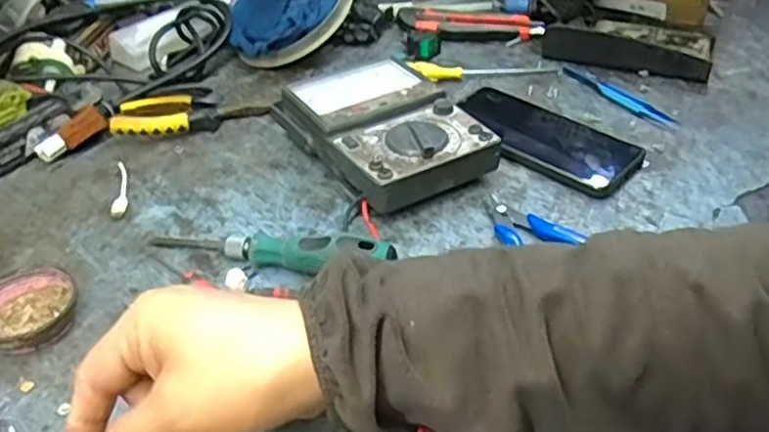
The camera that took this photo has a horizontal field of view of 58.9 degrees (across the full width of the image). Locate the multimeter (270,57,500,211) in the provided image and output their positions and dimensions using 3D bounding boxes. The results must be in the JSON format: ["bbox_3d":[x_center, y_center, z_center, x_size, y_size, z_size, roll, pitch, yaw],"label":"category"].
[{"bbox_3d":[-0.004,-0.072,0.557,0.109,0.049,0.174,-22,44,-23],"label":"multimeter"}]

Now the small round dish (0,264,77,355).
[{"bbox_3d":[-0.227,0.060,0.433,0.060,0.017,0.060,-1,39,1],"label":"small round dish"}]

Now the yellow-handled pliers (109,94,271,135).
[{"bbox_3d":[-0.174,-0.093,0.613,0.133,0.022,0.048,-13,41,-14],"label":"yellow-handled pliers"}]

